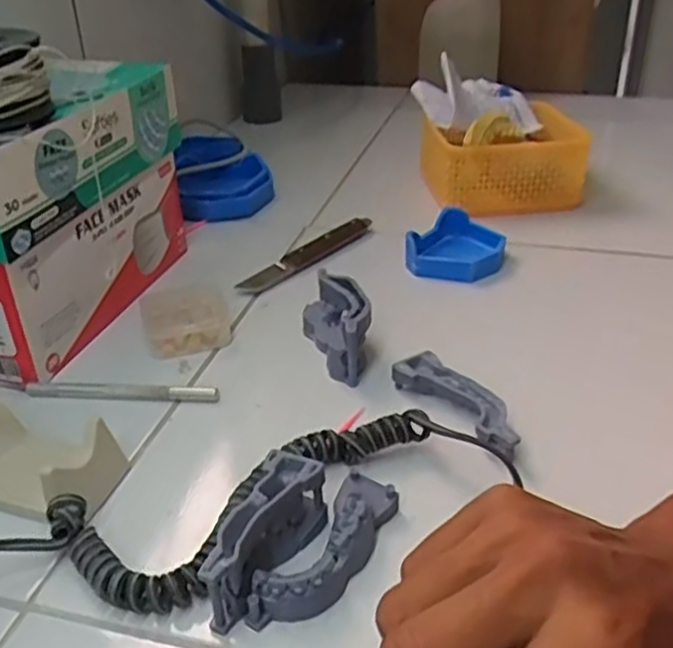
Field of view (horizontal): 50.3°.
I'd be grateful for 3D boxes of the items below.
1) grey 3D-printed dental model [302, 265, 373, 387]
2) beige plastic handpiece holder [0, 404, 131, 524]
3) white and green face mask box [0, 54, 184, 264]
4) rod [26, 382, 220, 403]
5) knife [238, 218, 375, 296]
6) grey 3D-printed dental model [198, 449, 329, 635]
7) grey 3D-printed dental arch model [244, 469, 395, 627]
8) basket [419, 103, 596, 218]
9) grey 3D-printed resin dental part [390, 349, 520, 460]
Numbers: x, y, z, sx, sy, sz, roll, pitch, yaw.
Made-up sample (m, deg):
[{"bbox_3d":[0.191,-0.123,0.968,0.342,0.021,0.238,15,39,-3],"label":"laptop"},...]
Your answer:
[{"bbox_3d":[0.000,0.000,0.452,0.040,0.040,0.076,-4,31,-3],"label":"grey 3D-printed dental model"},{"bbox_3d":[-0.154,0.066,0.356,0.092,0.030,0.048,8,32,16],"label":"beige plastic handpiece holder"},{"bbox_3d":[-0.193,-0.113,0.463,0.104,0.065,0.210,10,33,19],"label":"white and green face mask box"},{"bbox_3d":[-0.128,0.039,0.430,0.116,0.006,0.007,1,31,5],"label":"rod"},{"bbox_3d":[-0.020,-0.057,0.575,0.020,0.014,0.143,25,40,37],"label":"knife"},{"bbox_3d":[-0.033,0.093,0.309,0.023,0.039,0.071,15,35,26],"label":"grey 3D-printed dental model"},{"bbox_3d":[-0.002,0.098,0.315,0.030,0.022,0.086,16,36,27],"label":"grey 3D-printed dental arch model"},{"bbox_3d":[0.152,-0.156,0.668,0.138,0.071,0.100,-4,31,-3],"label":"basket"},{"bbox_3d":[0.070,0.046,0.403,0.027,0.020,0.089,-22,36,-29],"label":"grey 3D-printed resin dental part"}]

